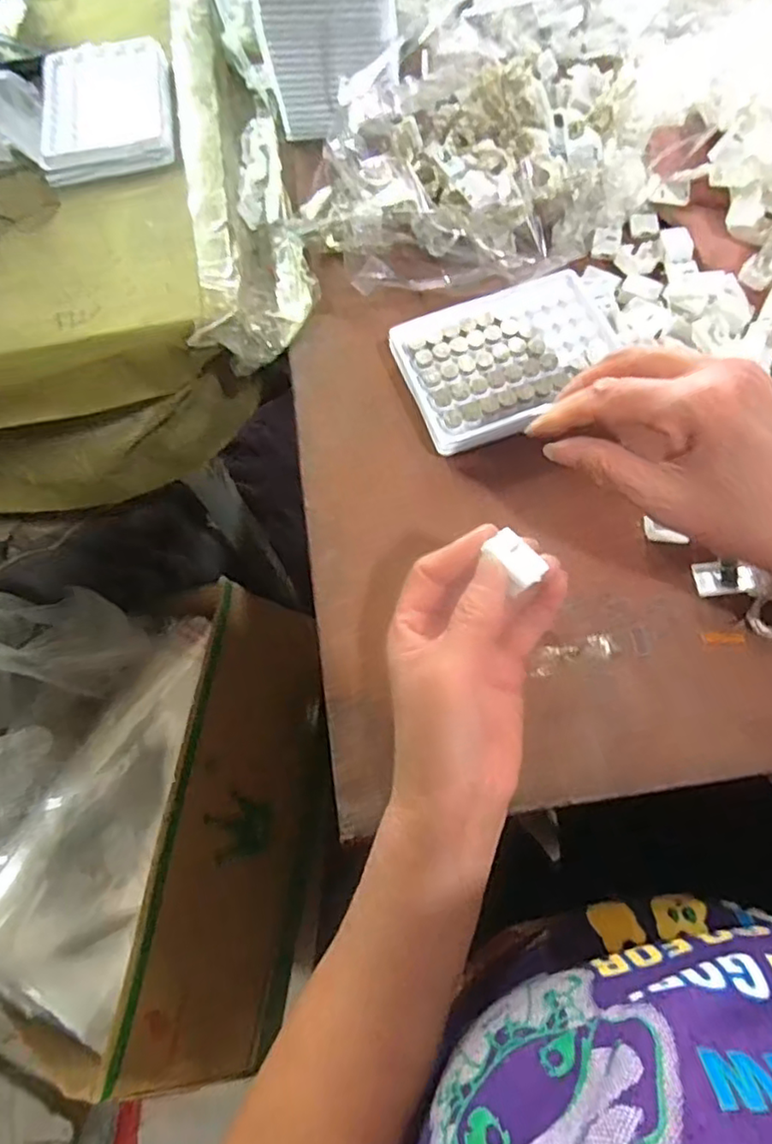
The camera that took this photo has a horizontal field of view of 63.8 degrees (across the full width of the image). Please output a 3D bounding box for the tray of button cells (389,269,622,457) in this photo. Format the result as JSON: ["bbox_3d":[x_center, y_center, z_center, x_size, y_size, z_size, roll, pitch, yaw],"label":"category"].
[{"bbox_3d":[0.079,-0.136,0.391,0.132,0.014,0.094,-21,69,-6],"label":"tray of button cells"}]

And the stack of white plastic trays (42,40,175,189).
[{"bbox_3d":[-0.212,-0.354,0.473,0.094,0.017,0.139,-10,67,0],"label":"stack of white plastic trays"}]

